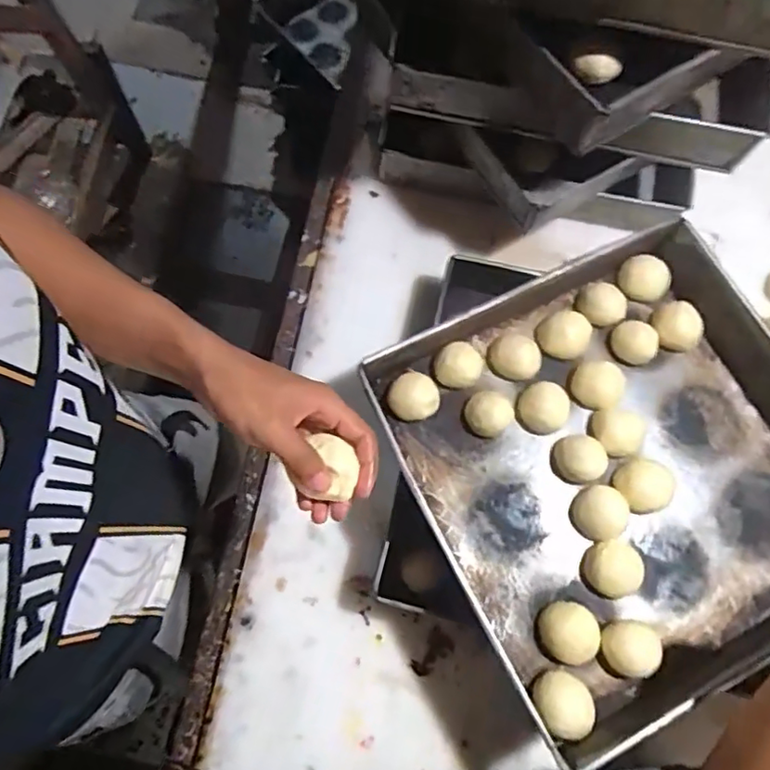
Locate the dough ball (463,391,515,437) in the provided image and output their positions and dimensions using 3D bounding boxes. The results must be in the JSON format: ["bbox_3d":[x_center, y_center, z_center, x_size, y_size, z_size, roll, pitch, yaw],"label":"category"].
[{"bbox_3d":[0.111,0.032,0.641,0.047,0.035,0.044,1,72,-2],"label":"dough ball"}]

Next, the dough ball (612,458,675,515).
[{"bbox_3d":[0.271,0.107,0.622,0.053,0.036,0.057,1,72,-2],"label":"dough ball"}]

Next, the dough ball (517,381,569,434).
[{"bbox_3d":[0.174,0.025,0.645,0.049,0.046,0.052,1,72,-2],"label":"dough ball"}]

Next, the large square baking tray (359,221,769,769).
[{"bbox_3d":[0.249,0.087,0.614,0.418,0.068,0.437,-26,75,-10],"label":"large square baking tray"}]

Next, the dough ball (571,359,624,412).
[{"bbox_3d":[0.235,-0.004,0.655,0.059,0.039,0.053,31,73,8],"label":"dough ball"}]

